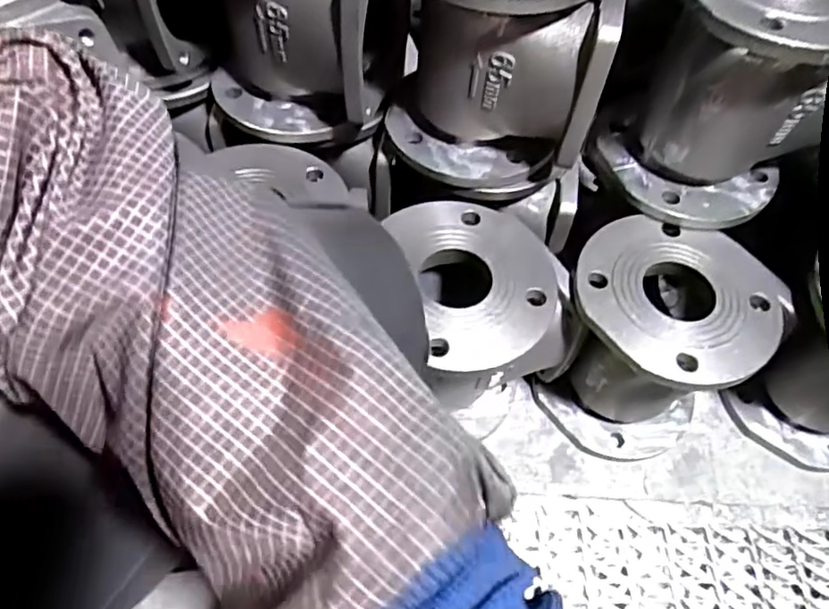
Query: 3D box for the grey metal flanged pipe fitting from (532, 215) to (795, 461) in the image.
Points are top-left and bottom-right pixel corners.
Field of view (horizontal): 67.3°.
[{"bbox_3d":[0.230,0.038,0.621,0.167,0.202,0.166,1,57,-2],"label":"grey metal flanged pipe fitting"}]

